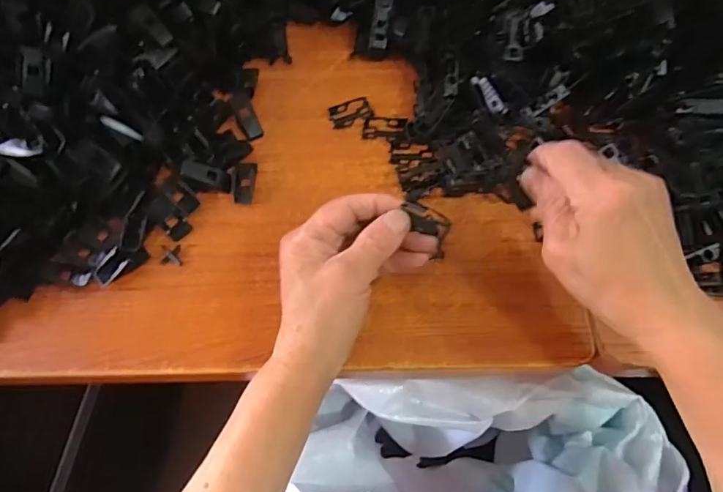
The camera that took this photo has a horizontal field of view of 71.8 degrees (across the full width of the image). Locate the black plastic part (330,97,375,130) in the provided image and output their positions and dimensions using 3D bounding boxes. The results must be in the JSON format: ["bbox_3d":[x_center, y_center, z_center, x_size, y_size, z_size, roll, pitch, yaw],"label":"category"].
[{"bbox_3d":[-0.009,-0.121,0.452,0.037,0.007,0.019,-19,67,-9],"label":"black plastic part"}]

